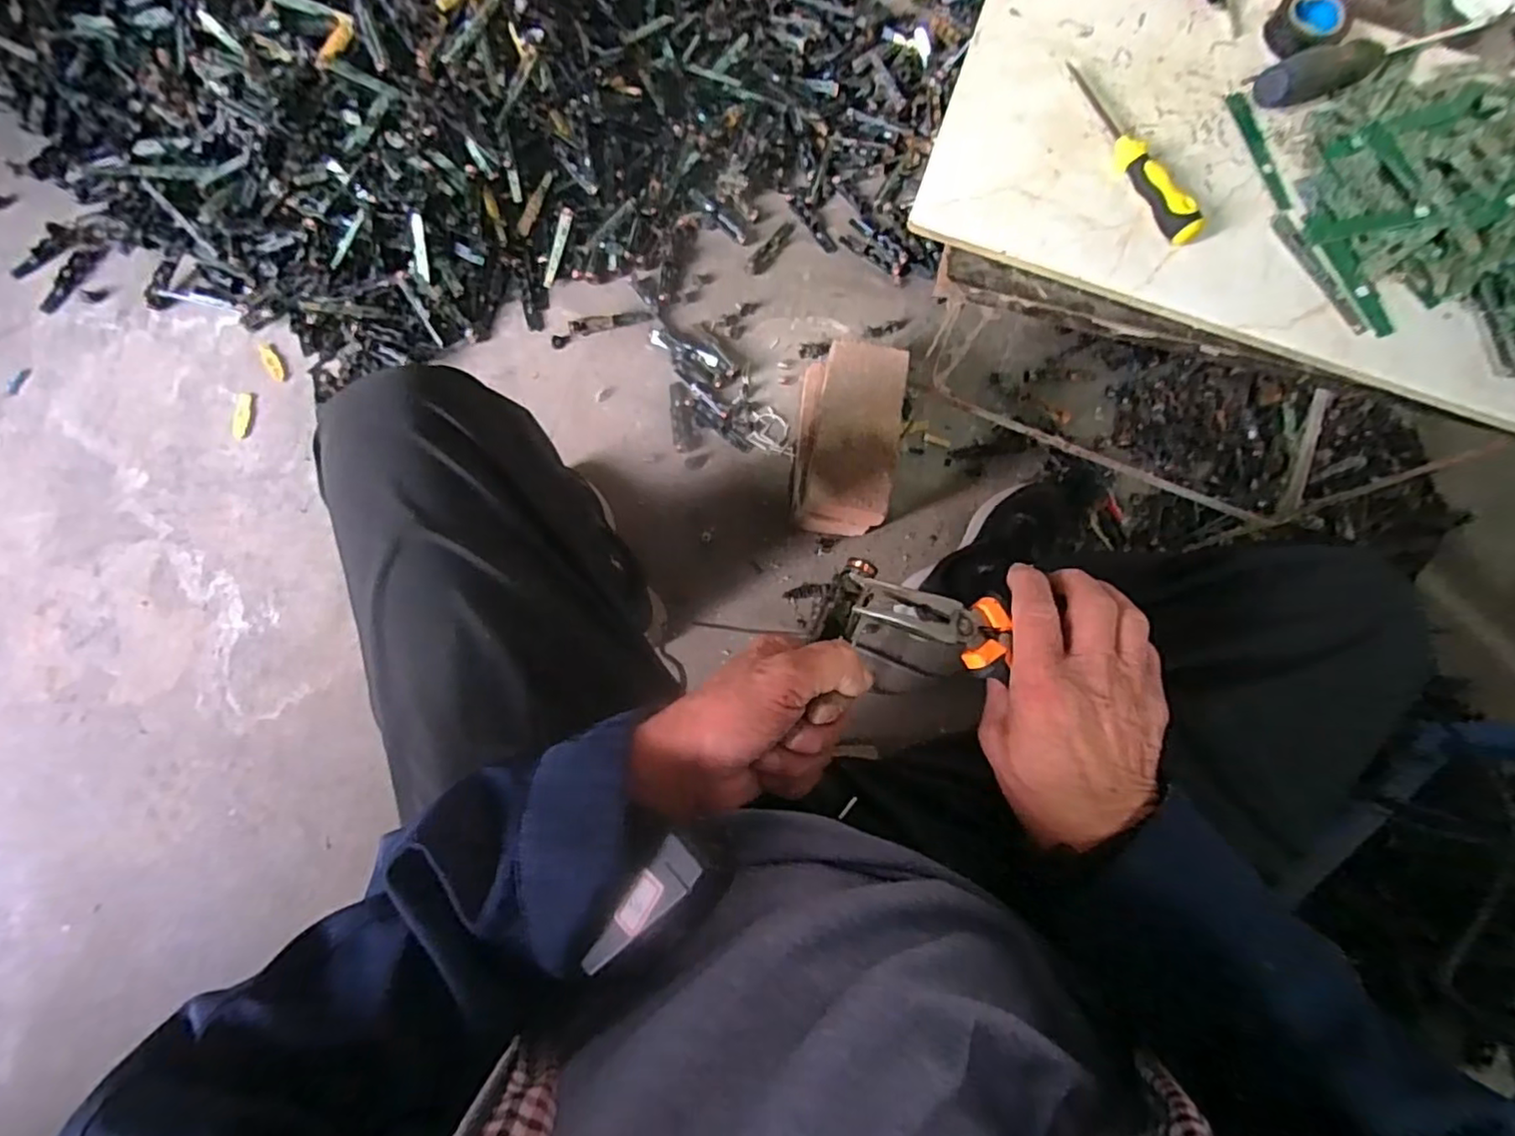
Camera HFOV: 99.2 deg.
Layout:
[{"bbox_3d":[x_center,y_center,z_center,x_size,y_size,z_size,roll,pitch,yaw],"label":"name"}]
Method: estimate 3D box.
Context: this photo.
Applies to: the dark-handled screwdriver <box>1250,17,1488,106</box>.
[{"bbox_3d":[0.450,-0.368,0.463,0.221,0.034,0.024,-21,80,-8],"label":"dark-handled screwdriver"}]

